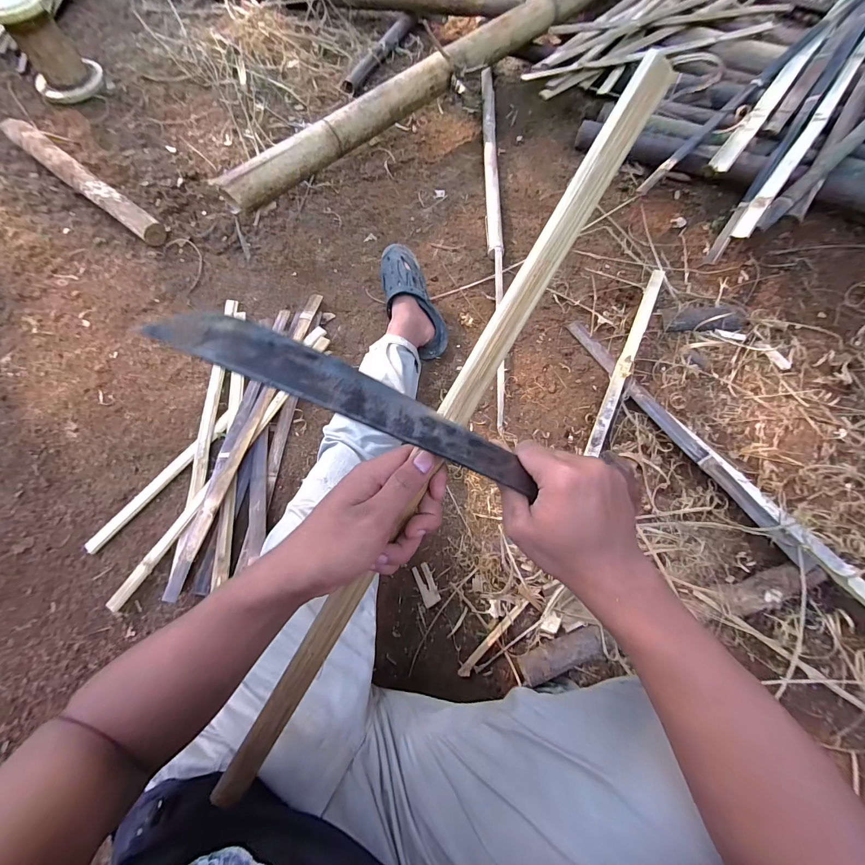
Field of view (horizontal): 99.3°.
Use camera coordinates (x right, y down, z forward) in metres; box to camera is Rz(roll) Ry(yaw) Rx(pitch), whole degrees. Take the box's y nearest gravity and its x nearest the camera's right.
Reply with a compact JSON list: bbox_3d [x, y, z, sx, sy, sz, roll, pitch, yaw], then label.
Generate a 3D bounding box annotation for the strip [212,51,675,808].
[{"bbox_3d":[-0.014,0.035,0.267,0.024,0.005,0.612,29,97,-13],"label":"strip"}]

